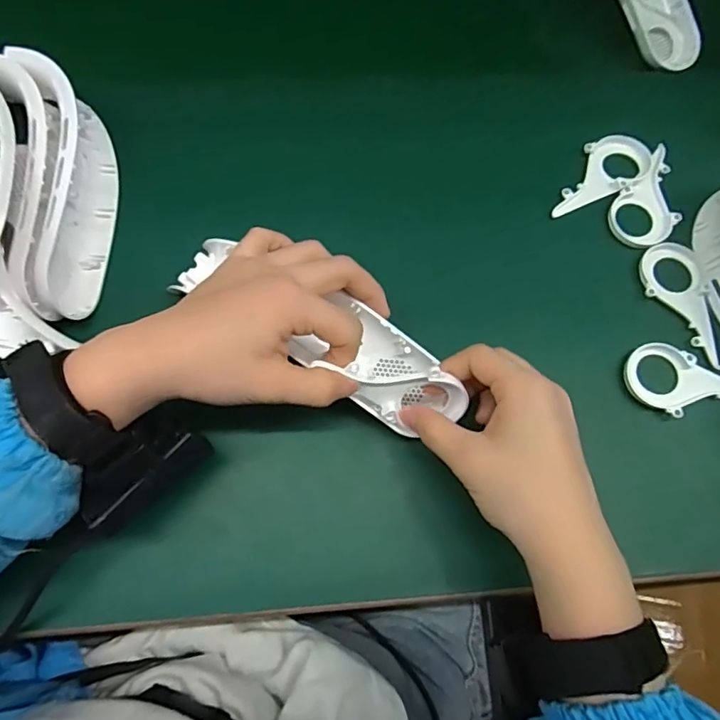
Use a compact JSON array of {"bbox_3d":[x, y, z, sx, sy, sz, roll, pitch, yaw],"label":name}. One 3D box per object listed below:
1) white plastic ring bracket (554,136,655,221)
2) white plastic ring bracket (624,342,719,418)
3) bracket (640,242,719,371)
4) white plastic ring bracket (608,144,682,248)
[{"bbox_3d":[0.180,-0.143,0.405,0.093,0.005,0.042,-31,75,-11],"label":"white plastic ring bracket"},{"bbox_3d":[0.221,0.021,0.354,0.089,0.008,0.046,28,73,7],"label":"white plastic ring bracket"},{"bbox_3d":[0.226,-0.038,0.373,0.044,0.004,0.094,-8,72,-4],"label":"bracket"},{"bbox_3d":[0.220,-0.119,0.399,0.046,0.004,0.089,41,75,11],"label":"white plastic ring bracket"}]

